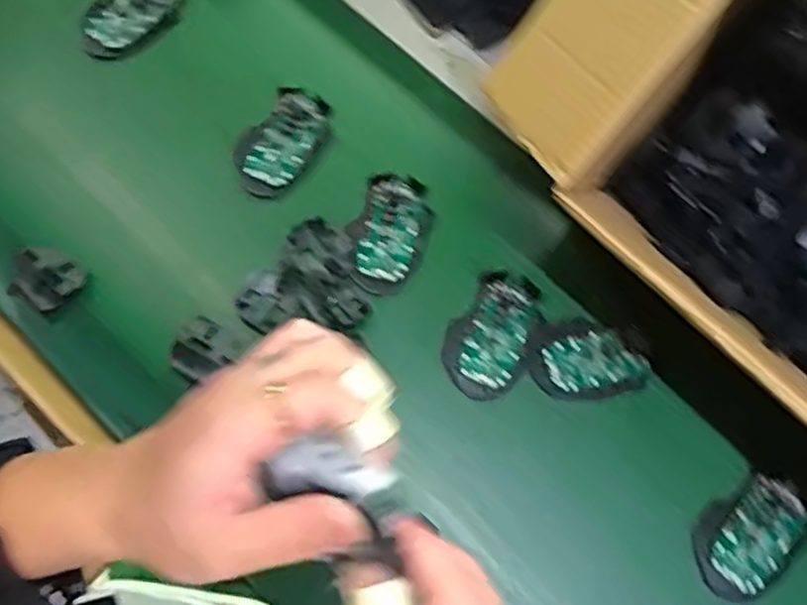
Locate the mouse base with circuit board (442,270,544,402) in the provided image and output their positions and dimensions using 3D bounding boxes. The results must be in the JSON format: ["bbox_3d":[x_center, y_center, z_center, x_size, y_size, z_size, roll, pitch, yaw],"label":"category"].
[{"bbox_3d":[0.082,0.024,0.671,0.071,0.019,0.116,30,71,11],"label":"mouse base with circuit board"}]

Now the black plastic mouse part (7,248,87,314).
[{"bbox_3d":[-0.319,-0.020,0.680,0.062,0.023,0.051,31,71,11],"label":"black plastic mouse part"}]

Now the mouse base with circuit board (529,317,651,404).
[{"bbox_3d":[0.165,0.052,0.674,0.101,0.014,0.070,-2,68,-2],"label":"mouse base with circuit board"}]

